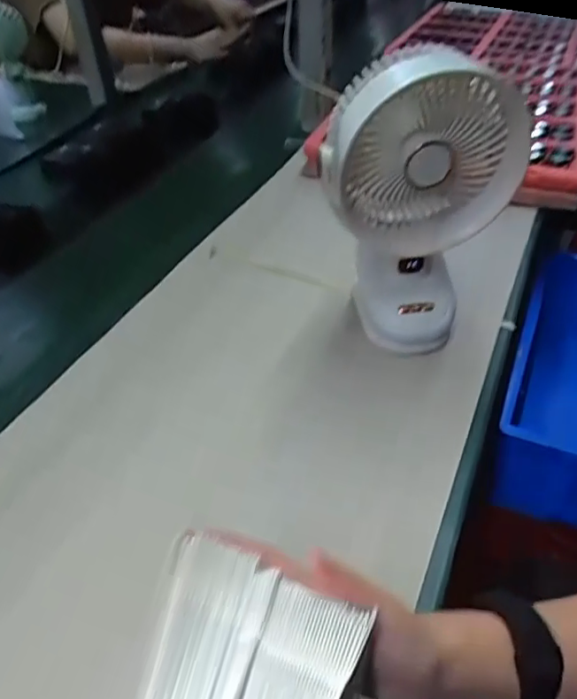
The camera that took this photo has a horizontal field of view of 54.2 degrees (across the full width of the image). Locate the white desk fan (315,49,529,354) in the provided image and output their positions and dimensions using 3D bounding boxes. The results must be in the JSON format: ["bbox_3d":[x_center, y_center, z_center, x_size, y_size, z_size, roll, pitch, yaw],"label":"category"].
[{"bbox_3d":[0.108,-0.121,0.486,0.154,0.240,0.102,15,45,19],"label":"white desk fan"}]

